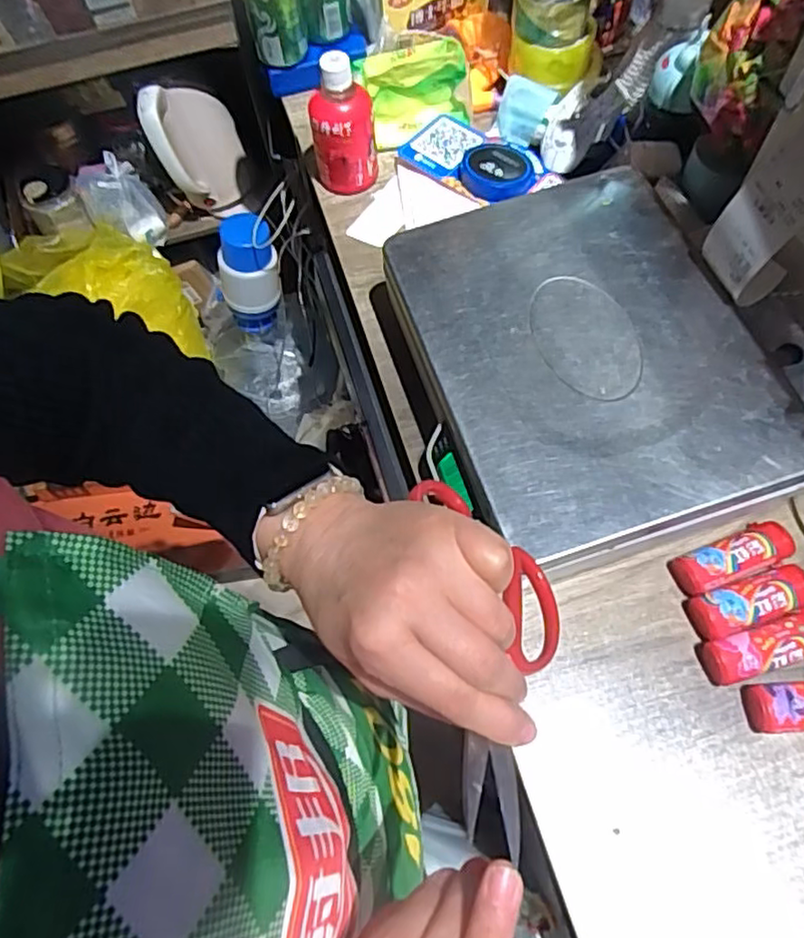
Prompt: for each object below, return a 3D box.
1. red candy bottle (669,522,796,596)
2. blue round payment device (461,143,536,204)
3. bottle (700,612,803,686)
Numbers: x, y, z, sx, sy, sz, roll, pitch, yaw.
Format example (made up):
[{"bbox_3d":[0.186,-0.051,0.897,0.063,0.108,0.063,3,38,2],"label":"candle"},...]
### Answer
[{"bbox_3d":[0.272,0.074,0.535,0.099,0.031,0.036,-22,65,-7],"label":"red candy bottle"},{"bbox_3d":[0.108,-0.330,0.719,0.071,0.025,0.075,-1,64,3],"label":"blue round payment device"},{"bbox_3d":[0.287,0.138,0.505,0.100,0.029,0.033,-15,64,-4],"label":"bottle"}]

